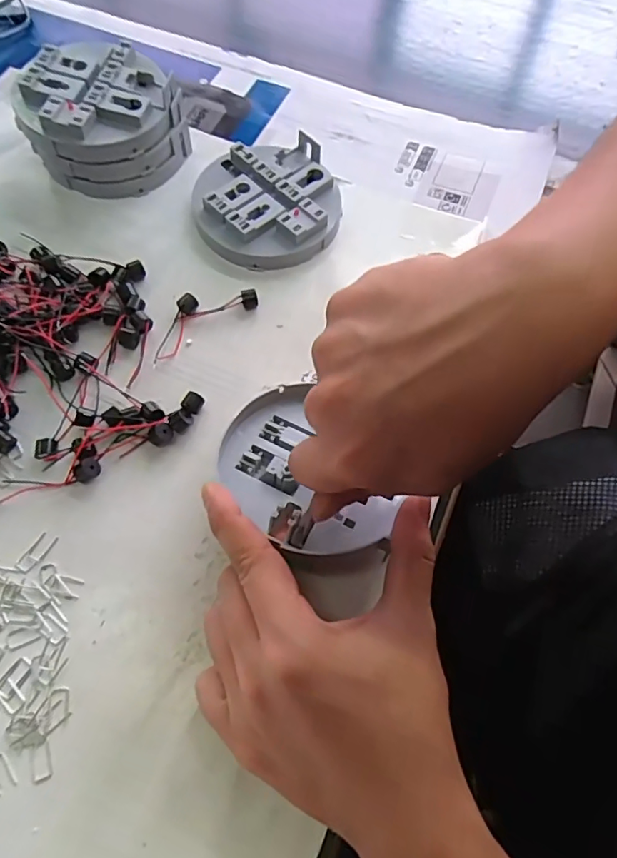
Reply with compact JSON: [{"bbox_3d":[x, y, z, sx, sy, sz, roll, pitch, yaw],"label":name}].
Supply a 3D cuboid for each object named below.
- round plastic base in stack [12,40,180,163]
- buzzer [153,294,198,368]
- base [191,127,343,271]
[{"bbox_3d":[-0.145,-0.226,0.371,0.103,0.026,0.086,-15,75,-14],"label":"round plastic base in stack"},{"bbox_3d":[-0.086,-0.063,0.342,0.013,0.010,0.054,17,66,6],"label":"buzzer"},{"bbox_3d":[-0.029,-0.158,0.380,0.099,0.023,0.101,1,65,-2],"label":"base"}]

